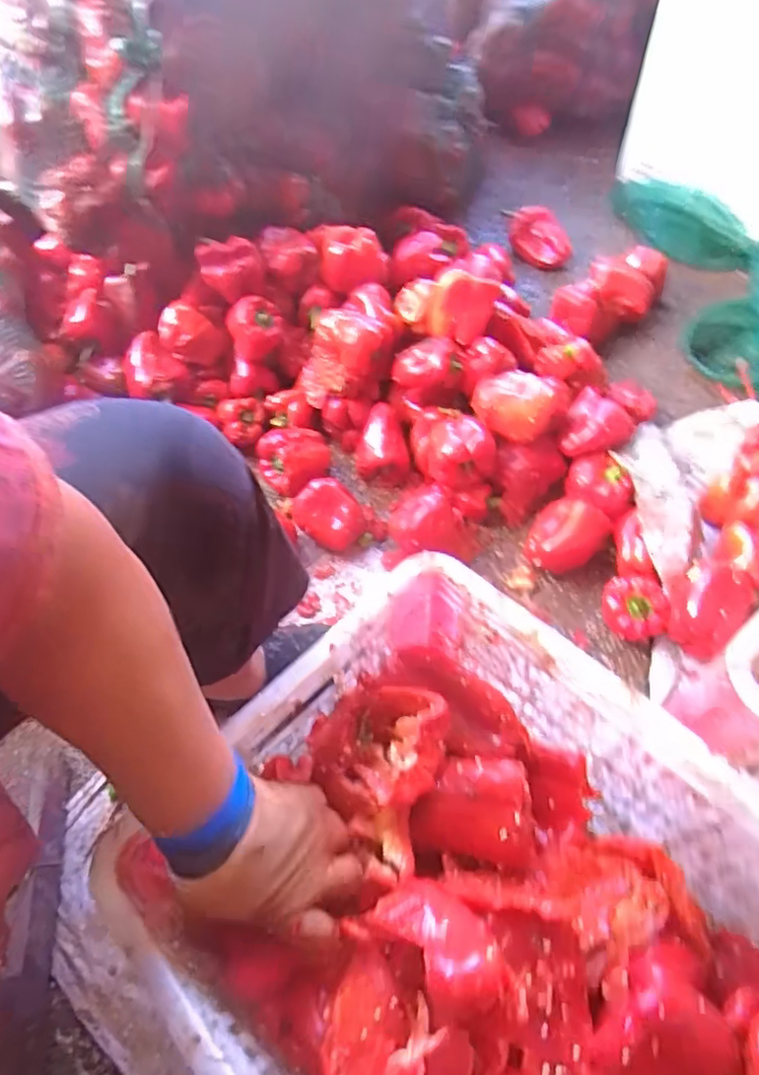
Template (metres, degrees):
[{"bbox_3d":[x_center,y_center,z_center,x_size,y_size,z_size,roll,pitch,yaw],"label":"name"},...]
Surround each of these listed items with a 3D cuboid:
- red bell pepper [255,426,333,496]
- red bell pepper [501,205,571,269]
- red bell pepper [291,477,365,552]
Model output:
[{"bbox_3d":[-0.124,-0.116,0.895,0.083,0.066,0.101,9,58,8],"label":"red bell pepper"},{"bbox_3d":[0.305,-0.591,1.206,0.156,0.064,0.097,22,61,16],"label":"red bell pepper"},{"bbox_3d":[-0.066,-0.029,0.868,0.099,0.068,0.076,33,64,21],"label":"red bell pepper"}]

